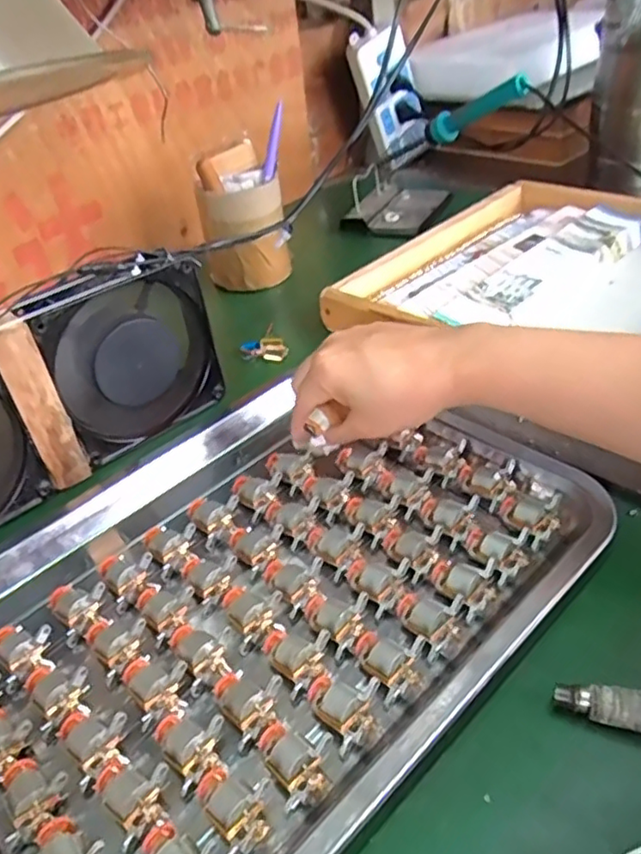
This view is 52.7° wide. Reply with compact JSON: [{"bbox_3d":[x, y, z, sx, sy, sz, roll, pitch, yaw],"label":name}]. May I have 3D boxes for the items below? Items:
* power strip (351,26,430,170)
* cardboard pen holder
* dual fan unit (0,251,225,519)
[{"bbox_3d":[0.092,-0.438,0.865,0.067,0.173,0.052,-36,46,-4],"label":"power strip"},{"bbox_3d":[-0.077,-0.207,0.648,0.071,0.124,0.066,16,44,28],"label":"cardboard pen holder"},{"bbox_3d":[-0.191,-0.020,0.424,0.265,0.113,0.042,-34,43,-29],"label":"dual fan unit"}]

